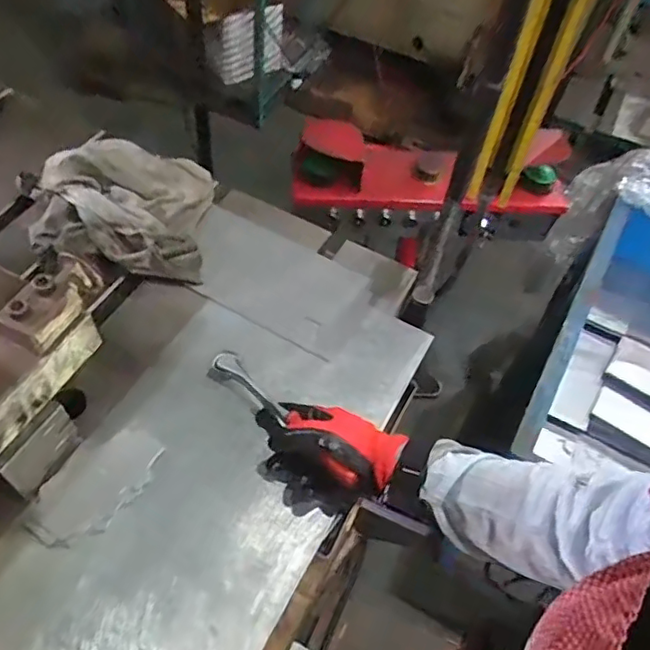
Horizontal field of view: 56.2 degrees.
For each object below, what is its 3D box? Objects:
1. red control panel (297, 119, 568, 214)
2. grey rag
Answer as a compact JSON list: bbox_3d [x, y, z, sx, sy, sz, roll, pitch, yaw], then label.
[{"bbox_3d":[0.214,-0.330,1.218,0.555,0.139,0.190,2,55,-2],"label":"red control panel"},{"bbox_3d":[-0.264,-0.152,0.766,0.234,0.070,0.186,5,55,0],"label":"grey rag"}]

